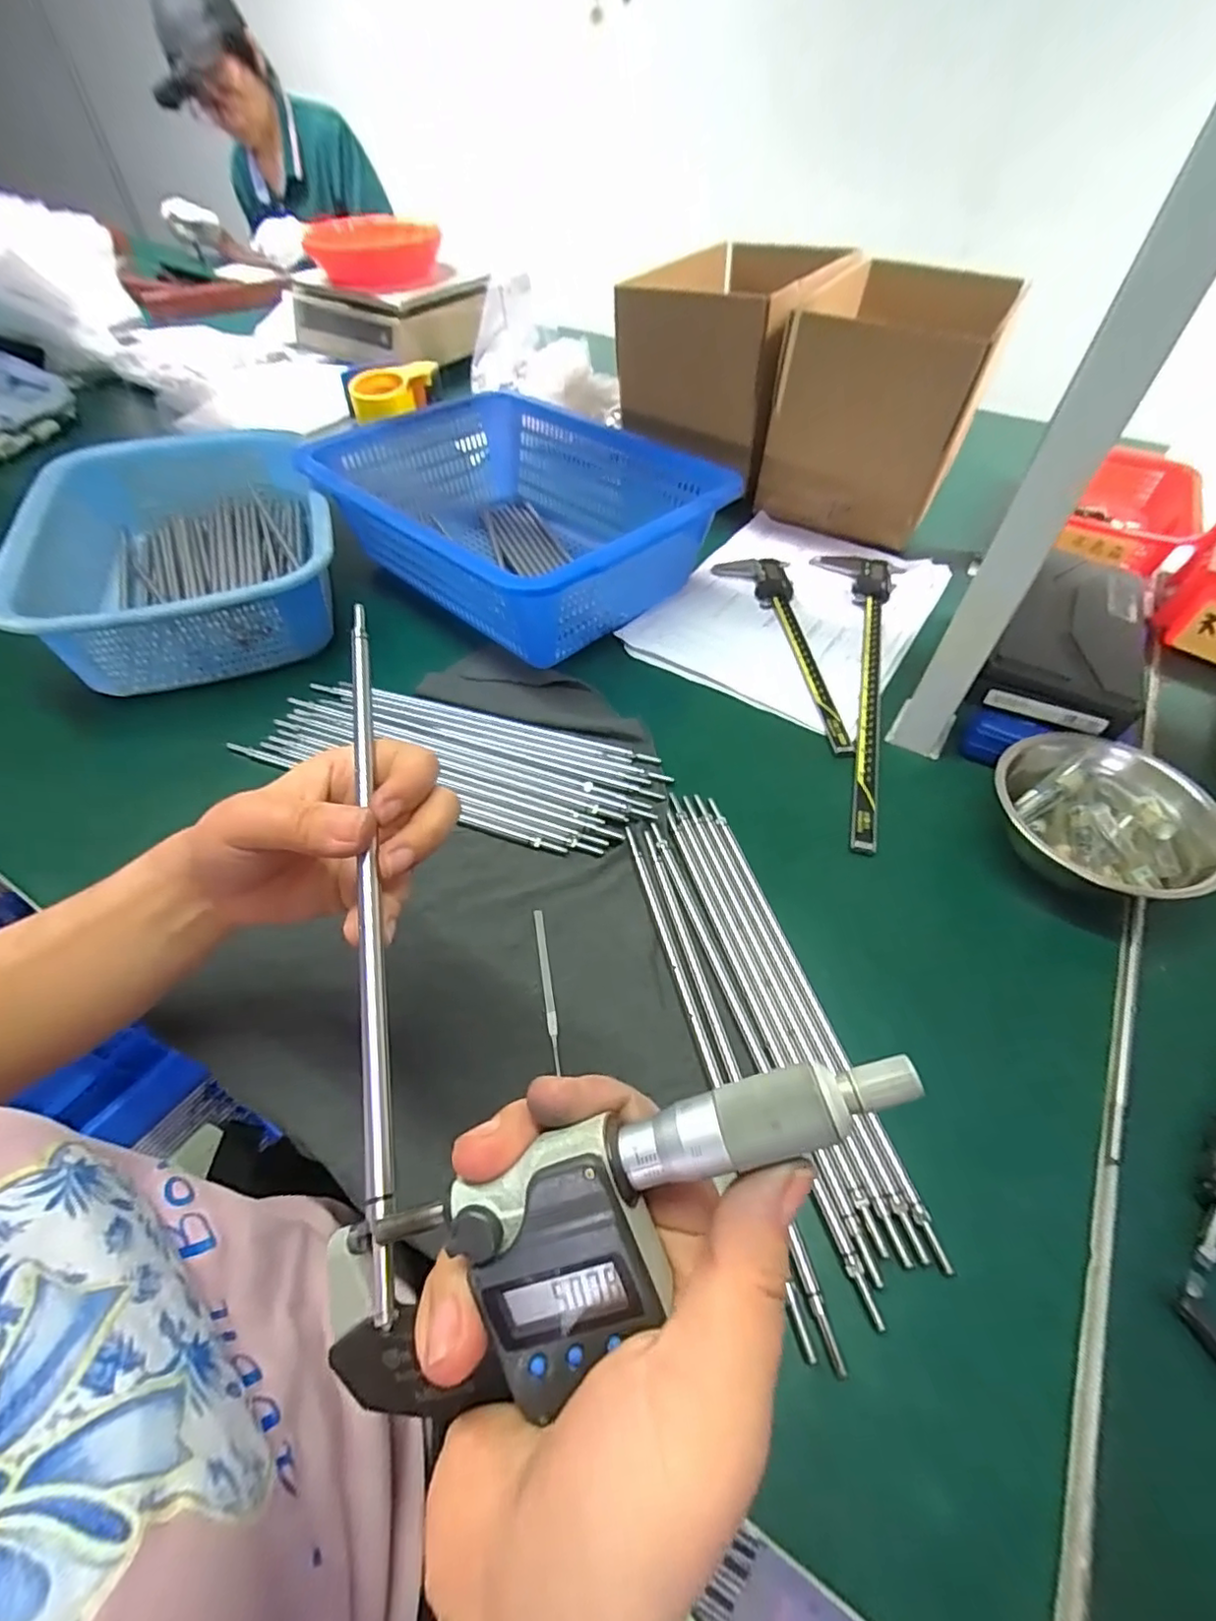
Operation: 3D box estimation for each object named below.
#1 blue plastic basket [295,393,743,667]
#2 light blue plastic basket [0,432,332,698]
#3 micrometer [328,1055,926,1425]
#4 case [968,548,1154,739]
[{"bbox_3d":[-0.085,-0.283,0.599,0.346,0.117,0.283,39,60,25],"label":"blue plastic basket"},{"bbox_3d":[-0.382,-0.240,0.564,0.238,0.096,0.305,-19,55,-16],"label":"light blue plastic basket"},{"bbox_3d":[-0.004,0.097,0.144,0.157,0.029,0.045,-35,57,6],"label":"micrometer"},{"bbox_3d":[0.350,-0.134,0.463,0.093,0.039,0.174,25,56,18],"label":"case"}]

